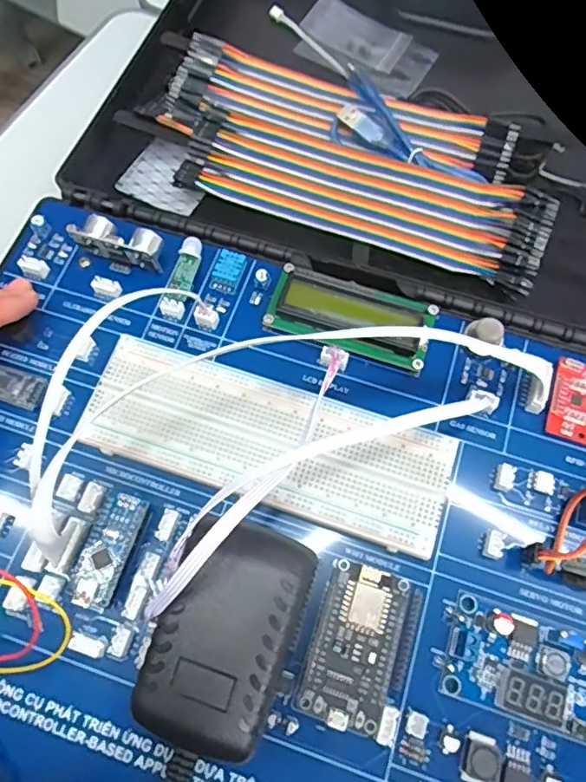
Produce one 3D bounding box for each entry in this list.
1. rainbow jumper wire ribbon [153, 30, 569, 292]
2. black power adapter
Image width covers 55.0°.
[{"bbox_3d":[0.035,-0.139,0.334,0.235,0.029,0.096,19,69,7],"label":"rainbow jumper wire ribbon"},{"bbox_3d":[-0.024,0.093,0.216,0.048,0.039,0.075,17,69,6],"label":"black power adapter"}]

